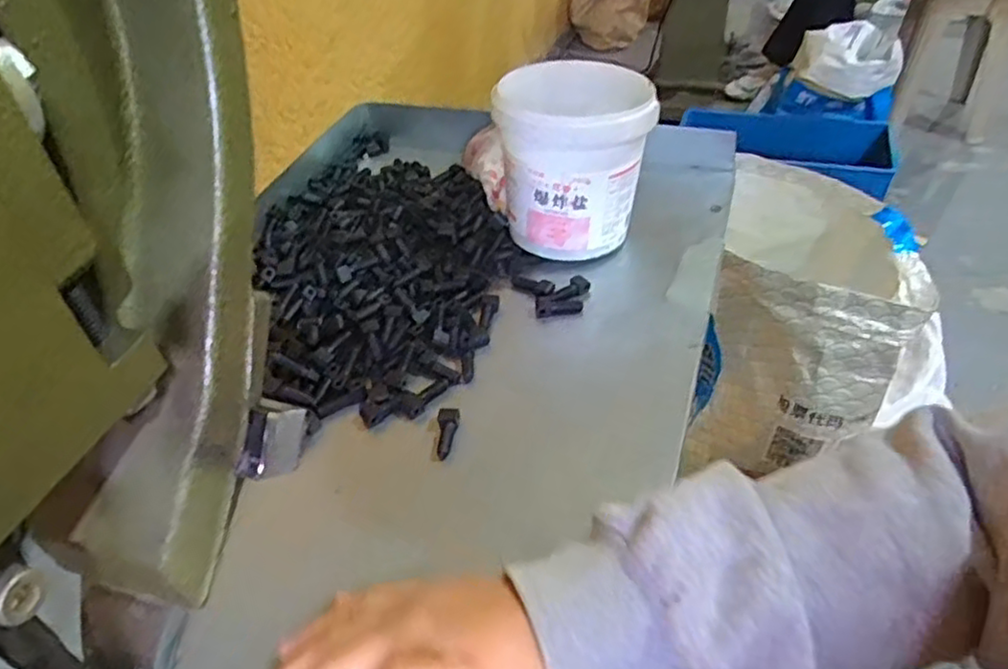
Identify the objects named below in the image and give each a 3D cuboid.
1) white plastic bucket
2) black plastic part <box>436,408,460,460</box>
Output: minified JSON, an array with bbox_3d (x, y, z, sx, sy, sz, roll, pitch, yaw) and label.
[{"bbox_3d":[0.053,-0.142,0.574,0.113,0.126,0.115,-3,42,3],"label":"white plastic bucket"},{"bbox_3d":[-0.035,0.063,0.447,0.014,0.008,0.037,-4,42,2],"label":"black plastic part"}]

